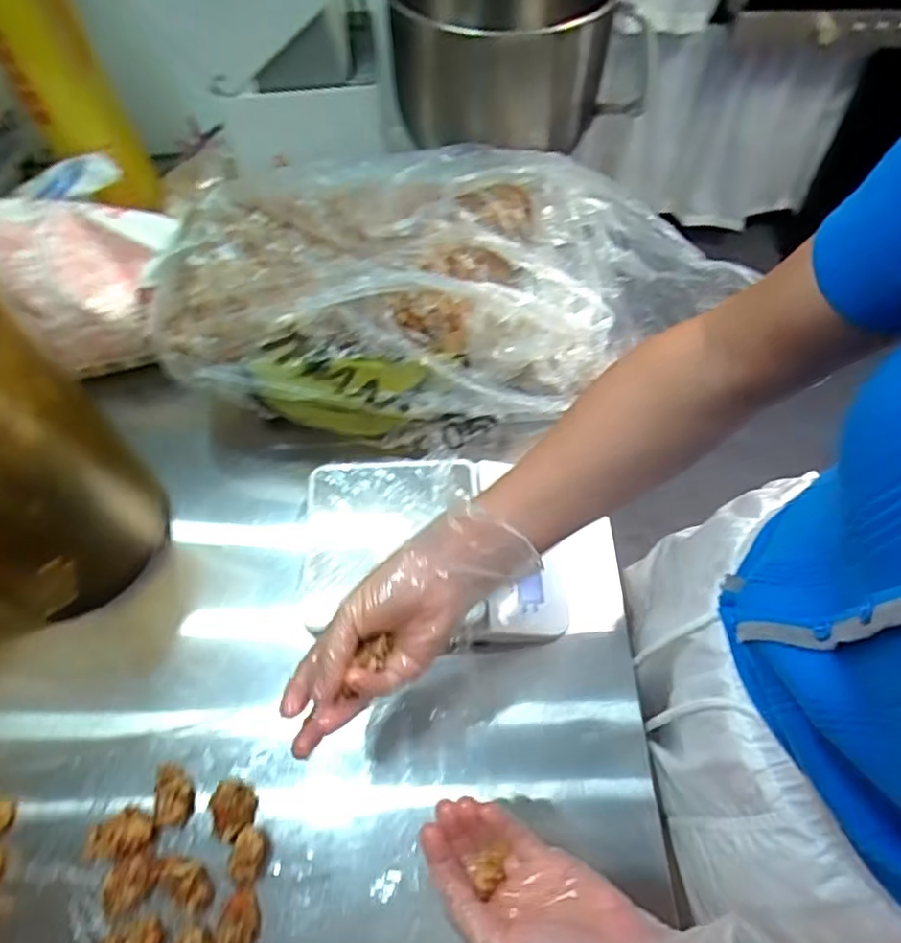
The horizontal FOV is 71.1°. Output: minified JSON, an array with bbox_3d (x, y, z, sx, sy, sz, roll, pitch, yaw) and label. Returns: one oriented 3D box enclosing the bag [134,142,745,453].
[{"bbox_3d":[-0.007,-0.165,0.586,0.509,0.146,0.246,-7,62,-3],"label":"bag"}]

